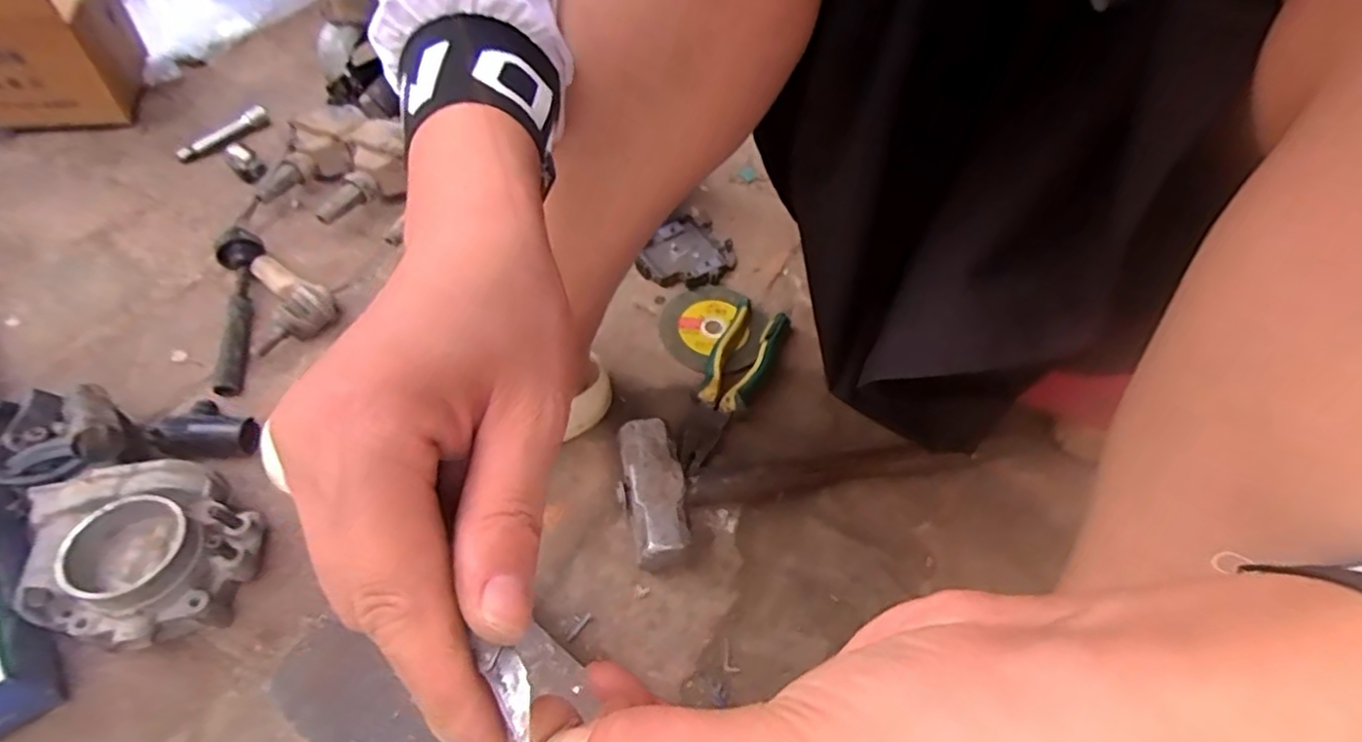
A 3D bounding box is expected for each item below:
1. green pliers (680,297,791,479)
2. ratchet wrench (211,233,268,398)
[{"bbox_3d":[0.040,0.006,0.571,0.054,0.022,0.194,23,53,14],"label":"green pliers"},{"bbox_3d":[-0.400,-0.059,0.581,0.036,0.026,0.200,-12,63,-9],"label":"ratchet wrench"}]

